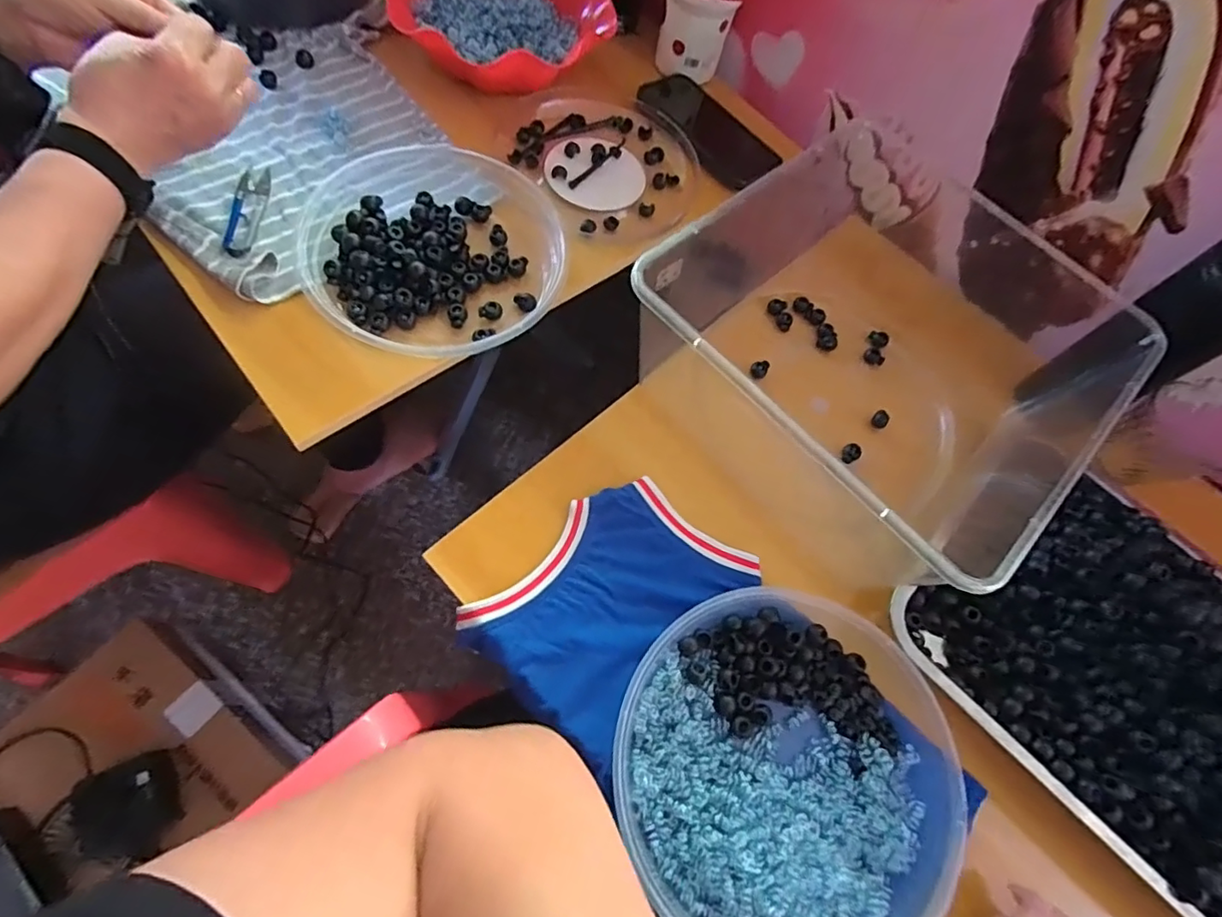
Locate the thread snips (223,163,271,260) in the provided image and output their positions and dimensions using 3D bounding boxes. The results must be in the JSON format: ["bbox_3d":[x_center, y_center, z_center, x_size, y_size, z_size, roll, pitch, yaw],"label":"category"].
[{"bbox_3d":[-0.307,-0.208,0.478,0.026,0.004,0.109,1,60,-15],"label":"thread snips"}]

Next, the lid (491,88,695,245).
[{"bbox_3d":[-0.003,-0.305,0.571,0.171,0.020,0.201,-32,75,-21],"label":"lid"}]

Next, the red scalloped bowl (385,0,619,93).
[{"bbox_3d":[-0.119,-0.499,0.604,0.230,0.051,0.238,3,67,-7],"label":"red scalloped bowl"}]

